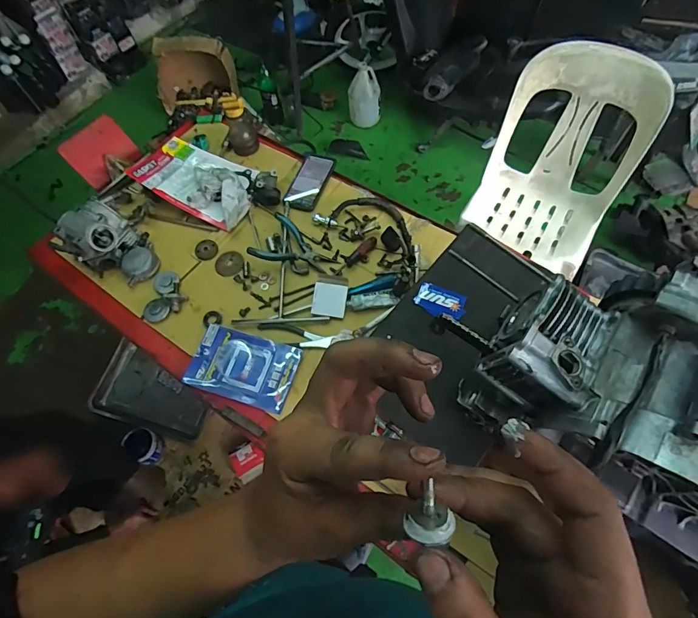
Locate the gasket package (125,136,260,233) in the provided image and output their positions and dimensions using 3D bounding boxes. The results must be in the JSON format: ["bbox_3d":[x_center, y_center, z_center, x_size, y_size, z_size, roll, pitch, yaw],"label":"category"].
[{"bbox_3d":[-0.353,-0.314,1.005,0.297,0.056,0.193,27,67,17],"label":"gasket package"}]

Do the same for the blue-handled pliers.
[{"bbox_3d":[-0.110,-0.128,0.893,0.173,0.030,0.117,24,66,16],"label":"blue-handled pliers"}]

